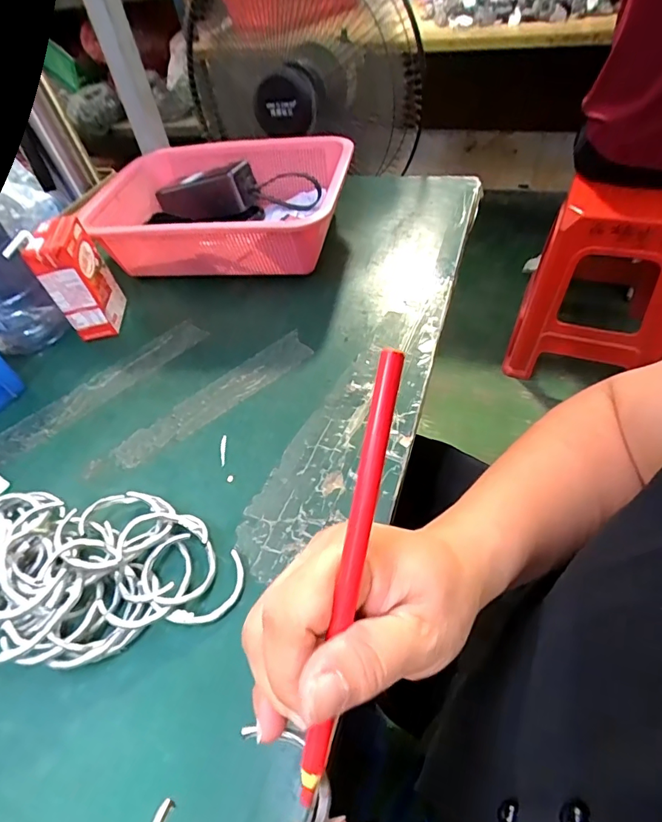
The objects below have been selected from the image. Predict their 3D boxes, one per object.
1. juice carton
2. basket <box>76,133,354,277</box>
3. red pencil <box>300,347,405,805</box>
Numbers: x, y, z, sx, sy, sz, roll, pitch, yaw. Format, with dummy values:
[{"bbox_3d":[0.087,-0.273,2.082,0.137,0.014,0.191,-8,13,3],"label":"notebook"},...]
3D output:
[{"bbox_3d":[-0.266,-0.138,0.481,0.044,0.111,0.071,-9,49,3],"label":"juice carton"},{"bbox_3d":[-0.141,-0.253,0.573,0.326,0.090,0.210,3,51,13],"label":"basket"},{"bbox_3d":[0.007,0.058,0.164,0.009,0.007,0.160,11,89,13],"label":"red pencil"}]

